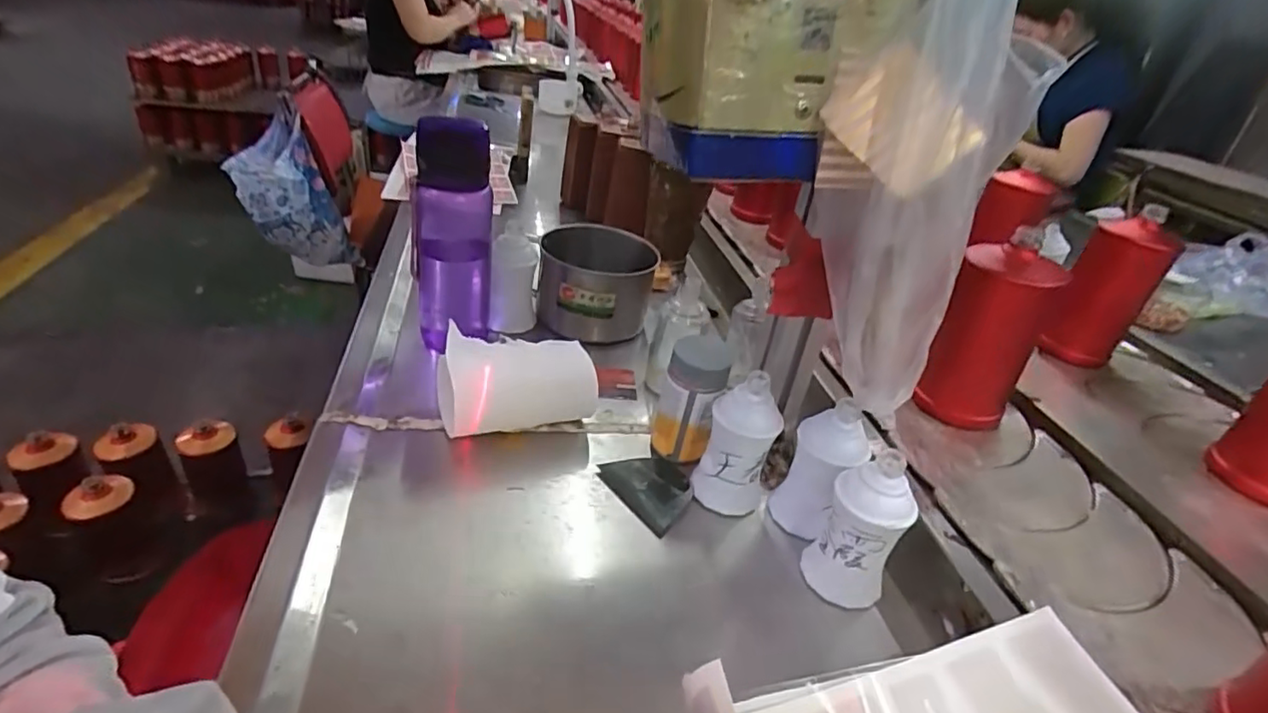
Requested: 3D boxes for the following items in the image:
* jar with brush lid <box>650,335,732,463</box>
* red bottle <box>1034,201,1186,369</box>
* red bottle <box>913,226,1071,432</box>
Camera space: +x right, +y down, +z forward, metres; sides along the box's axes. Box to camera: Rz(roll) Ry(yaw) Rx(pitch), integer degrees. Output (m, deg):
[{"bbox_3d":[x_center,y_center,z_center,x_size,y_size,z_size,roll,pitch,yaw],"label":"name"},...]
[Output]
[{"bbox_3d":[0.048,0.039,0.545,0.053,0.109,0.042,11,34,2],"label":"jar with brush lid"},{"bbox_3d":[0.570,-0.072,0.758,0.089,0.180,0.084,-23,44,-37],"label":"red bottle"},{"bbox_3d":[0.336,-0.017,0.597,0.080,0.186,0.070,29,39,26],"label":"red bottle"}]

